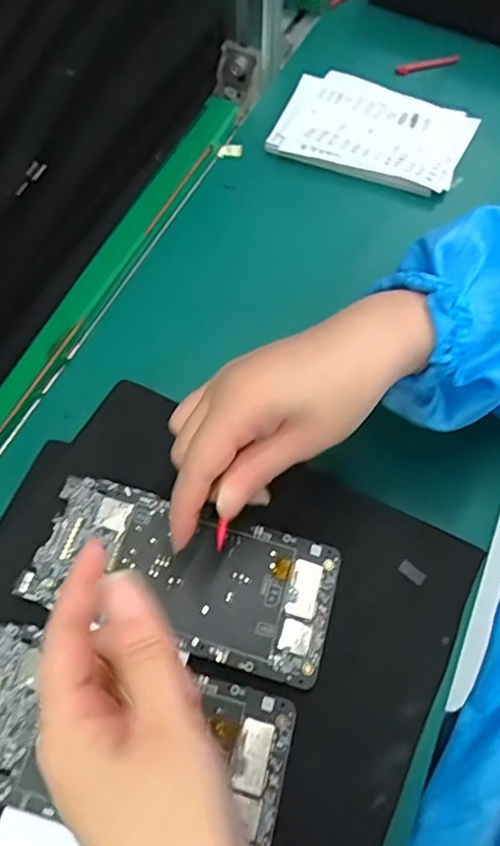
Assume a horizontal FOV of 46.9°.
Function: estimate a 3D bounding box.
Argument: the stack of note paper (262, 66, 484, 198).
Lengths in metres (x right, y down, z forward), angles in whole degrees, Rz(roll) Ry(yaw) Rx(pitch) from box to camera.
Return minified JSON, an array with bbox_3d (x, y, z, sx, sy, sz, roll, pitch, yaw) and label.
[{"bbox_3d":[0.106,-0.257,0.509,0.164,0.018,0.111,24,64,10],"label":"stack of note paper"}]

